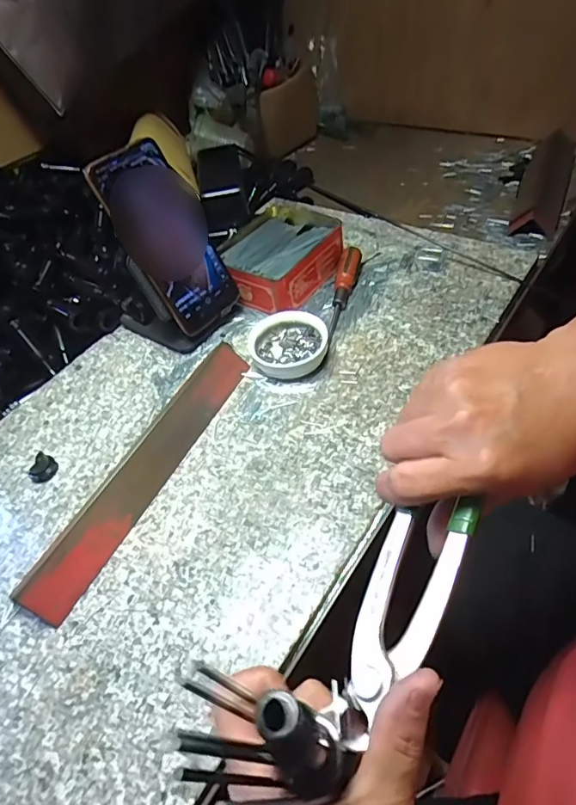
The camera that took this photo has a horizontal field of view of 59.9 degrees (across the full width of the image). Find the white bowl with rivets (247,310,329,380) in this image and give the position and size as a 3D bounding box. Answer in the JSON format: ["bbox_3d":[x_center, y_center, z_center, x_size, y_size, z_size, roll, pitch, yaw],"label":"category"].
[{"bbox_3d":[-0.001,-0.053,0.460,0.068,0.024,0.067,-6,49,7],"label":"white bowl with rivets"}]

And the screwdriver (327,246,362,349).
[{"bbox_3d":[0.052,-0.103,0.496,0.021,0.022,0.139,6,52,16],"label":"screwdriver"}]

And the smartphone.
[{"bbox_3d":[-0.108,-0.152,0.467,0.080,0.165,0.015,-41,27,-25],"label":"smartphone"}]

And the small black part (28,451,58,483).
[{"bbox_3d":[-0.206,0.055,0.419,0.018,0.016,0.022,33,63,32],"label":"small black part"}]

